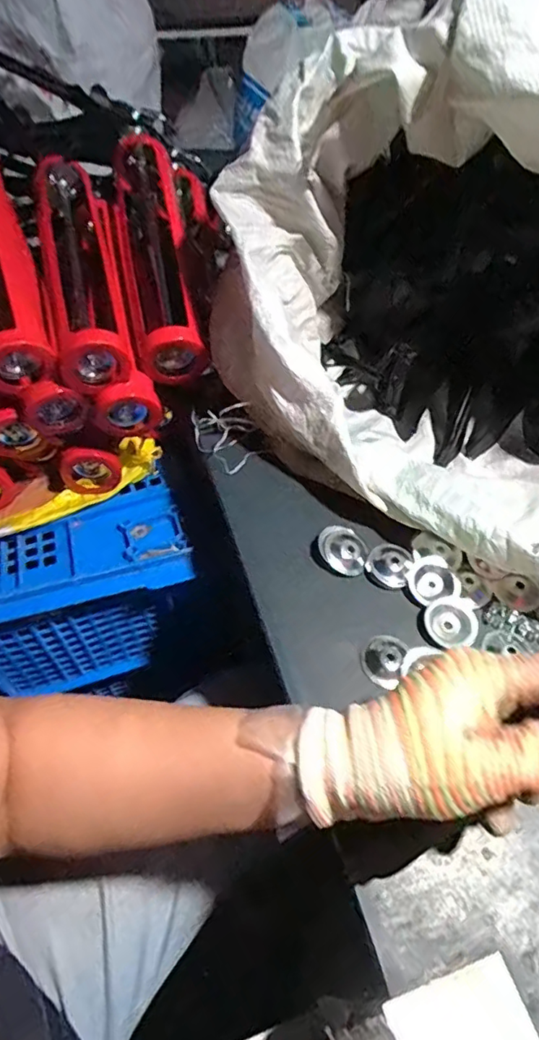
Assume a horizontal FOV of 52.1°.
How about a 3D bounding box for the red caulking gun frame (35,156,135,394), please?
[{"bbox_3d":[-0.172,-0.224,0.481,0.052,0.060,0.268,-14,54,-12],"label":"red caulking gun frame"}]

